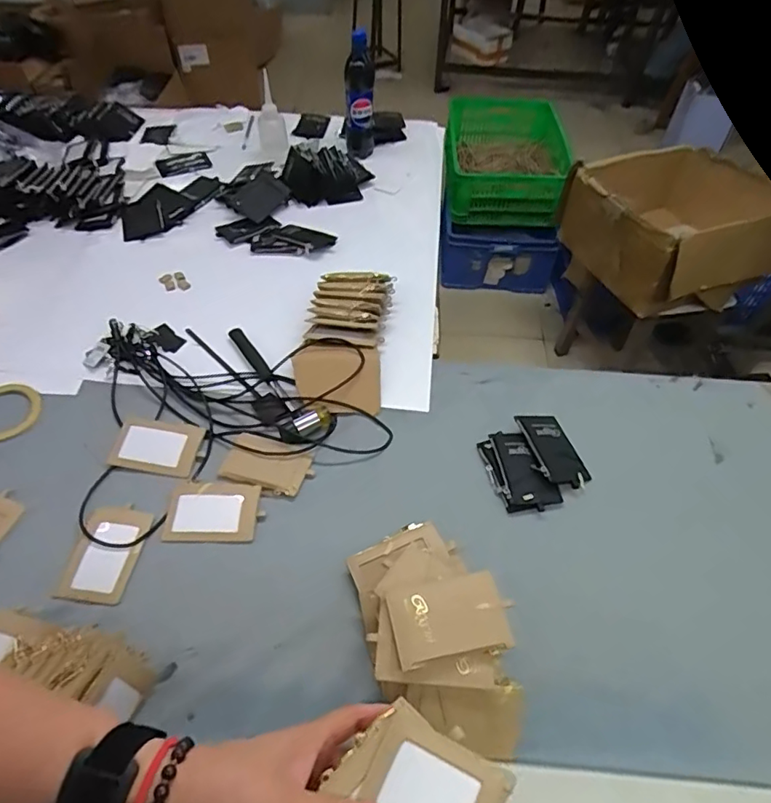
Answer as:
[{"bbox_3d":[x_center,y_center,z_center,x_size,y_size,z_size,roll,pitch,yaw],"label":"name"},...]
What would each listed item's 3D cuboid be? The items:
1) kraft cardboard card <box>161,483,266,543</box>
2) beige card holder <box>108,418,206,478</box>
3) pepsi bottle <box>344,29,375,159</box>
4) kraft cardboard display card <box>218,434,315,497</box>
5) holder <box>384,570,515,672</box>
[{"bbox_3d":[-0.210,0.136,0.669,0.113,0.005,0.074,2,58,-2],"label":"kraft cardboard card"},{"bbox_3d":[-0.307,0.059,0.728,0.110,0.010,0.075,6,50,3],"label":"beige card holder"},{"bbox_3d":[-0.057,-0.671,1.205,0.064,0.244,0.068,-1,52,-3],"label":"pepsi bottle"},{"bbox_3d":[-0.154,0.085,0.714,0.113,0.012,0.077,16,51,12],"label":"kraft cardboard display card"},{"bbox_3d":[0.061,0.207,0.518,0.110,0.012,0.071,-9,53,-9],"label":"holder"}]

